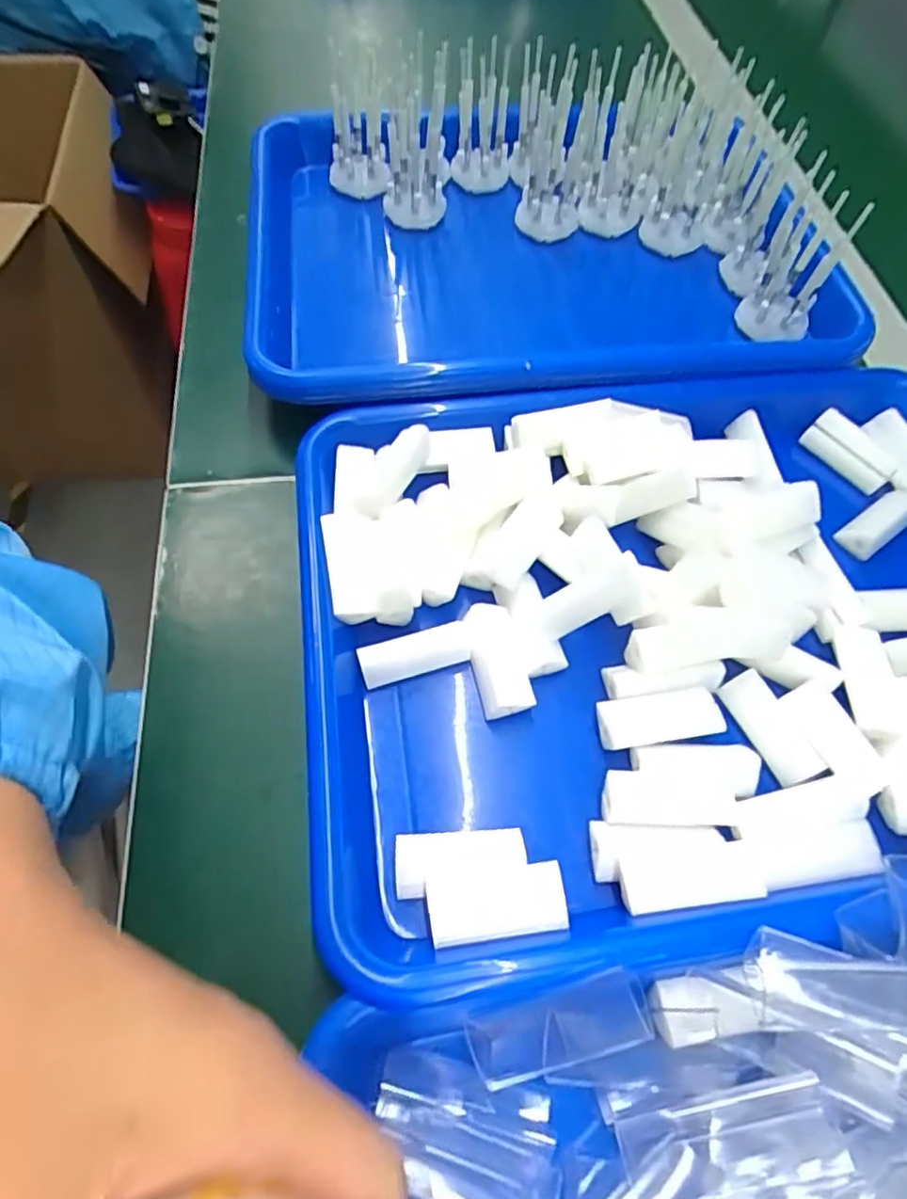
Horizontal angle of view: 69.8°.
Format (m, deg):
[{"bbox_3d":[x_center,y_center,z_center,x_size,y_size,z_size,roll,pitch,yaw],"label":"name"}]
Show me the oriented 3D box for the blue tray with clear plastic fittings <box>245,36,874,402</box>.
[{"bbox_3d":[0.042,-0.215,0.383,0.317,0.080,0.252,-6,62,-7],"label":"blue tray with clear plastic fittings"}]

